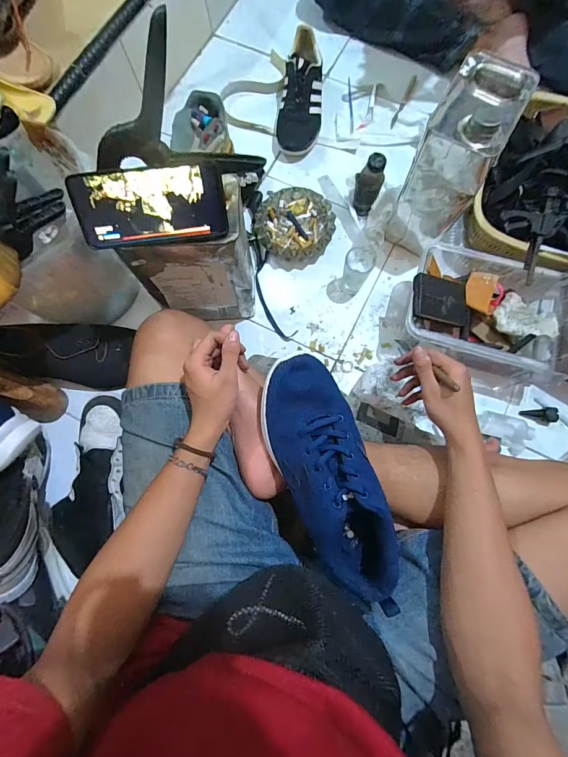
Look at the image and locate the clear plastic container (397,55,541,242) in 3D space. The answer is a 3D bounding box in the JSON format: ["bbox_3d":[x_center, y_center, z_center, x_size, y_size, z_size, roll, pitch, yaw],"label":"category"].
[{"bbox_3d":[0.271,-0.348,0.580,0.105,0.235,0.158,26,78,7],"label":"clear plastic container"}]

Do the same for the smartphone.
[{"bbox_3d":[-0.152,-0.199,0.409,0.165,0.080,0.012,-9,32,-5],"label":"smartphone"}]

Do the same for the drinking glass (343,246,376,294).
[{"bbox_3d":[0.129,-0.191,0.628,0.048,0.069,0.056,26,78,7],"label":"drinking glass"}]

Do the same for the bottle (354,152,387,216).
[{"bbox_3d":[0.152,-0.346,0.642,0.046,0.118,0.040,16,77,4],"label":"bottle"}]

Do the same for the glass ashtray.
[{"bbox_3d":[0.020,-0.288,0.671,0.143,0.039,0.143,0,76,1],"label":"glass ashtray"}]

